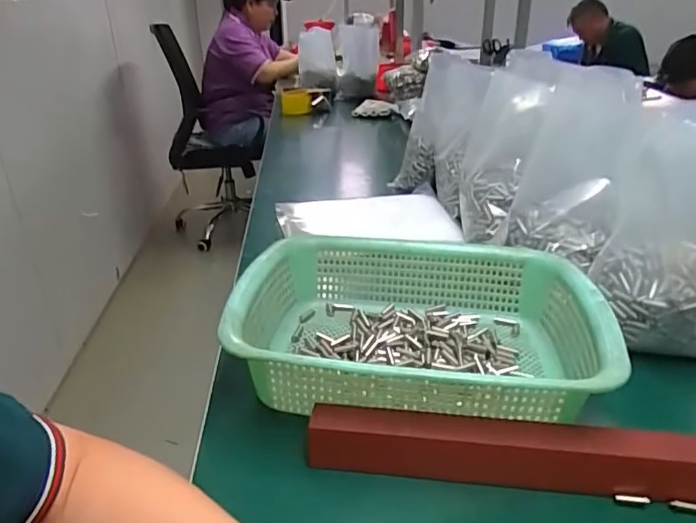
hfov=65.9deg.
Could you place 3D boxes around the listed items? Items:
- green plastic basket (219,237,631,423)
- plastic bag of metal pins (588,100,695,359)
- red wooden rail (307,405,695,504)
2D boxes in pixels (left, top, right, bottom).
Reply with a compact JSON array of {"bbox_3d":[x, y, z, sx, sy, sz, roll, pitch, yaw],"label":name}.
[{"bbox_3d":[0.061,0.052,0.471,0.288,0.082,0.225,2,26,8],"label":"green plastic basket"},{"bbox_3d":[0.302,-0.029,0.484,0.131,0.208,0.103,12,29,25],"label":"plastic bag of metal pins"},{"bbox_3d":[0.167,0.133,0.365,0.384,0.044,0.030,2,26,8],"label":"red wooden rail"}]

